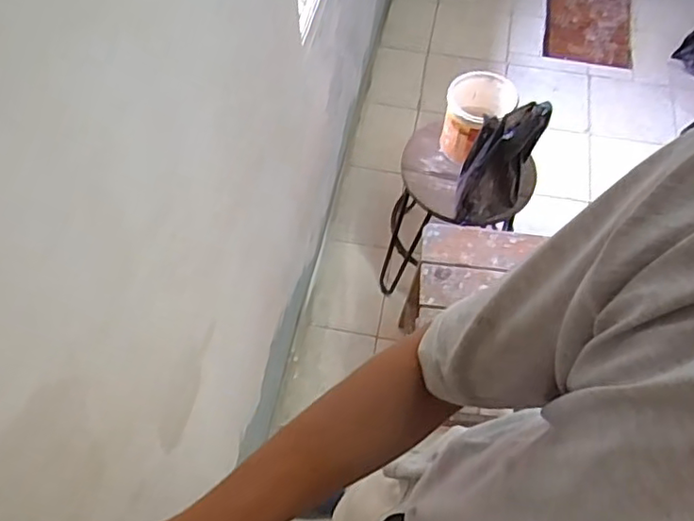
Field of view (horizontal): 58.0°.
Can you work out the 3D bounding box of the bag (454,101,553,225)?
[{"bbox_3d":[0.320,-0.202,1.331,0.137,0.272,0.158,18,63,10],"label":"bag"}]

